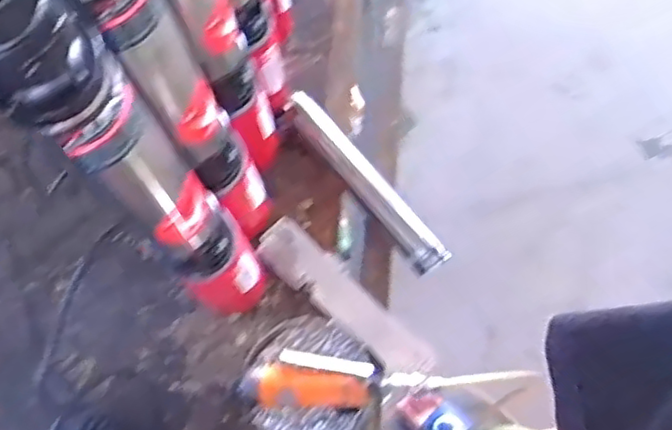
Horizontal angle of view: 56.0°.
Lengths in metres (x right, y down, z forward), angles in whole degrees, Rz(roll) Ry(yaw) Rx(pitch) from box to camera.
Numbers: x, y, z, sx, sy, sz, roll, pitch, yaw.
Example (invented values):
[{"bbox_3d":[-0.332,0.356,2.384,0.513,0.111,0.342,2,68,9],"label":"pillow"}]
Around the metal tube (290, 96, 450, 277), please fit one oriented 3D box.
[{"bbox_3d":[0.030,-0.044,0.766,0.042,0.041,0.279,-37,73,-11],"label":"metal tube"}]

